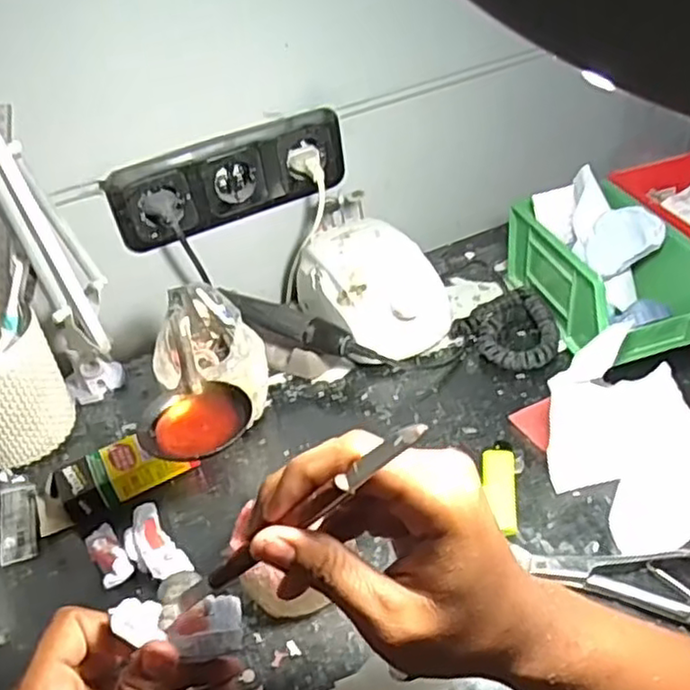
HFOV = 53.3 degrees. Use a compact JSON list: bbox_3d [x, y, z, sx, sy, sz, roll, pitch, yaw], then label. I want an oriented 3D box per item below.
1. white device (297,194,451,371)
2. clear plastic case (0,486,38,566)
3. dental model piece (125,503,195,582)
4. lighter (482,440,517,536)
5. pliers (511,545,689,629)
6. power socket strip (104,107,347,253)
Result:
[{"bbox_3d":[0.020,-0.058,0.643,0.108,0.091,0.155,-28,44,-22],"label":"white device"},{"bbox_3d":[-0.244,0.133,0.514,0.027,0.005,0.061,-16,54,-9],"label":"clear plastic case"},{"bbox_3d":[-0.132,0.141,0.478,0.030,0.020,0.068,-29,44,-24],"label":"dental model piece"},{"bbox_3d":[0.110,0.100,0.493,0.022,0.009,0.076,0,40,10],"label":"lighter"},{"bbox_3d":[0.198,0.148,0.419,0.168,0.013,0.055,3,41,13],"label":"pliers"},{"bbox_3d":[-0.101,-0.153,0.639,0.223,0.081,0.030,-23,42,-18],"label":"power socket strip"}]

